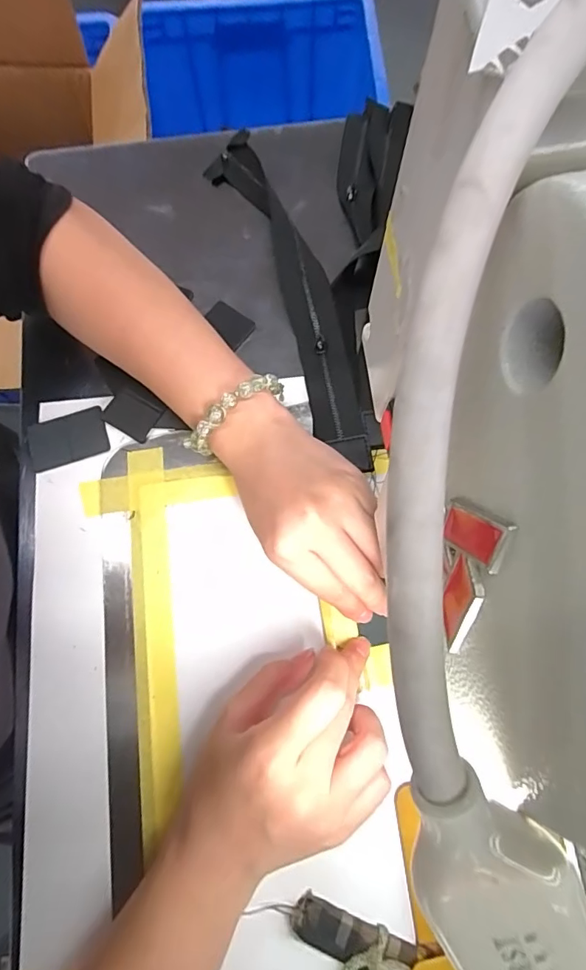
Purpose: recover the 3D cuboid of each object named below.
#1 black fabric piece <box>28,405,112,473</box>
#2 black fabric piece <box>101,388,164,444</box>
[{"bbox_3d":[-0.154,-0.032,0.321,0.052,0.004,0.035,-15,76,-4],"label":"black fabric piece"},{"bbox_3d":[-0.111,-0.048,0.325,0.036,0.004,0.026,30,77,7],"label":"black fabric piece"}]

